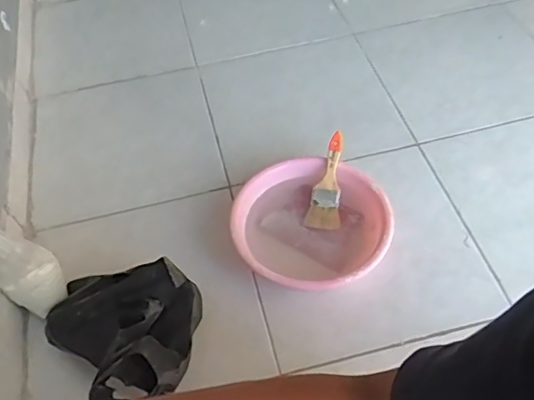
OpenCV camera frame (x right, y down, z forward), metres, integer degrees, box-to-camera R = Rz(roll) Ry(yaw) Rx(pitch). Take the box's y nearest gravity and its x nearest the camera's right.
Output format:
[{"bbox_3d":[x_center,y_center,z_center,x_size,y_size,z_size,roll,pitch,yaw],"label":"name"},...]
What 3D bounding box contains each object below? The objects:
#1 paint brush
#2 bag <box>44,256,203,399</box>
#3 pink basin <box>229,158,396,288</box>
[{"bbox_3d":[0.116,-0.034,1.031,0.060,0.018,0.177,11,80,11],"label":"paint brush"},{"bbox_3d":[-0.236,0.202,0.852,0.244,0.132,0.225,5,49,6],"label":"bag"},{"bbox_3d":[0.079,0.052,1.002,0.275,0.084,0.251,-1,48,1],"label":"pink basin"}]

